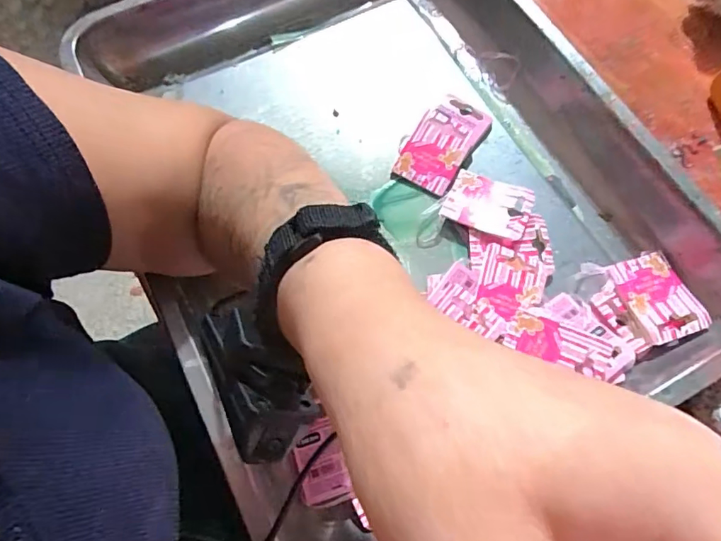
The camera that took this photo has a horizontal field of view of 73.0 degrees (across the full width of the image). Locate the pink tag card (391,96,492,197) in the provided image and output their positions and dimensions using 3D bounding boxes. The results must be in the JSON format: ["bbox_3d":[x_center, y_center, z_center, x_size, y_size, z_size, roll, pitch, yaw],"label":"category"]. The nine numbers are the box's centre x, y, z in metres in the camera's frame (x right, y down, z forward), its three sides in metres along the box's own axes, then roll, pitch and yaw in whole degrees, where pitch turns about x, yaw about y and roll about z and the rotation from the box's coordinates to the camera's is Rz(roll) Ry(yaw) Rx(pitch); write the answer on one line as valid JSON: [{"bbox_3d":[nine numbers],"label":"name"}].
[{"bbox_3d":[0.066,-0.103,0.384,0.045,0.012,0.088,30,72,11],"label":"pink tag card"}]

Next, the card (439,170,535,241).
[{"bbox_3d":[0.095,-0.050,0.360,0.059,0.004,0.047,21,68,13],"label":"card"}]

